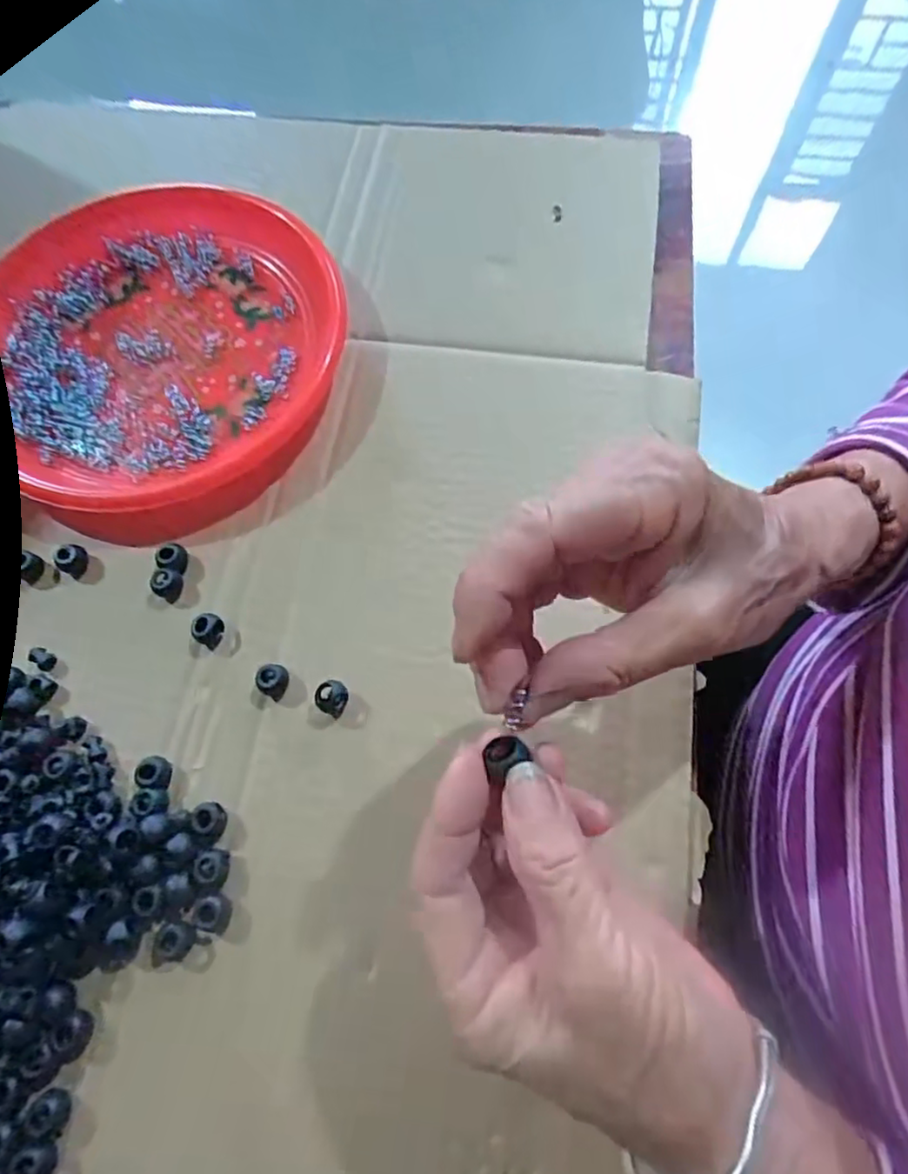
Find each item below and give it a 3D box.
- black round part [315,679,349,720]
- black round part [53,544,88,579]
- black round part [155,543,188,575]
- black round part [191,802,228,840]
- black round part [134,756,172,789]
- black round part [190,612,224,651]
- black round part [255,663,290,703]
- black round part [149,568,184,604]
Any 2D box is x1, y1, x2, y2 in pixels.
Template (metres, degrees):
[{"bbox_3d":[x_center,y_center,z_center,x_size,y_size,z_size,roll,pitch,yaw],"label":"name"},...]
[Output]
[{"bbox_3d":[-0.060,0.053,0.307,0.017,0.011,0.015,31,73,11],"label":"black round part"},{"bbox_3d":[-0.202,-0.014,0.336,0.013,0.013,0.015,37,75,13],"label":"black round part"},{"bbox_3d":[-0.148,-0.015,0.334,0.015,0.009,0.014,0,70,1],"label":"black round part"},{"bbox_3d":[-0.111,0.106,0.290,0.015,0.013,0.013,32,73,11],"label":"black round part"},{"bbox_3d":[-0.141,0.087,0.298,0.013,0.011,0.014,0,70,1],"label":"black round part"},{"bbox_3d":[-0.124,0.022,0.321,0.014,0.013,0.015,0,70,1],"label":"black round part"},{"bbox_3d":[-0.089,0.046,0.311,0.013,0.013,0.016,14,71,6],"label":"black round part"},{"bbox_3d":[-0.151,-0.001,0.331,0.014,0.008,0.015,0,70,1],"label":"black round part"}]

